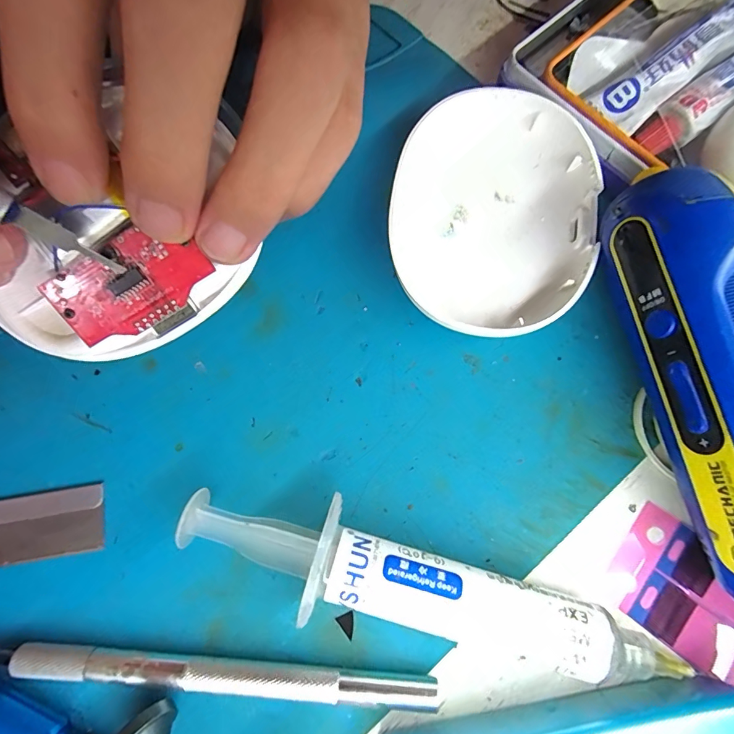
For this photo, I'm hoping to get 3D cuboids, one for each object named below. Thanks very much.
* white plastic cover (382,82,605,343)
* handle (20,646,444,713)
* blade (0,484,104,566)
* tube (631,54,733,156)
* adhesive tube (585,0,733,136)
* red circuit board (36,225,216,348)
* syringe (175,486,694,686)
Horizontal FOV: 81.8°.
[{"bbox_3d":[0.041,-0.052,0.142,0.064,0.015,0.081,9,77,4],"label":"white plastic cover"},{"bbox_3d":[-0.037,0.081,0.111,0.110,0.006,0.006,4,77,2],"label":"handle"},{"bbox_3d":[-0.098,0.047,0.125,0.038,0.004,0.018,-9,77,-1],"label":"blade"},{"bbox_3d":[0.126,-0.098,0.144,0.080,0.011,0.017,-33,78,9],"label":"tube"},{"bbox_3d":[0.115,-0.110,0.146,0.082,0.011,0.018,-35,78,9],"label":"adhesive tube"},{"bbox_3d":[-0.064,-0.022,0.116,0.042,0.004,0.023,-30,111,5],"label":"red circuit board"},{"bbox_3d":[0.013,0.058,0.111,0.126,0.022,0.025,21,78,6],"label":"syringe"}]

